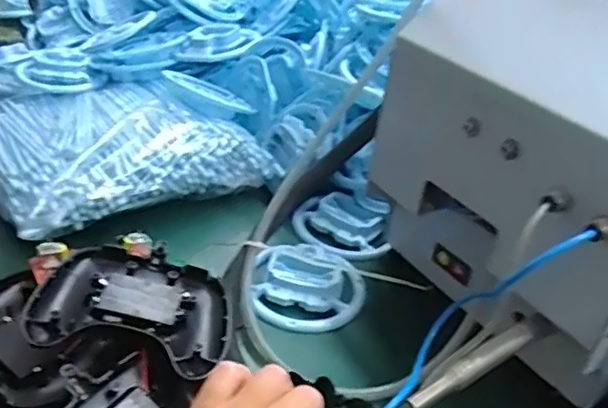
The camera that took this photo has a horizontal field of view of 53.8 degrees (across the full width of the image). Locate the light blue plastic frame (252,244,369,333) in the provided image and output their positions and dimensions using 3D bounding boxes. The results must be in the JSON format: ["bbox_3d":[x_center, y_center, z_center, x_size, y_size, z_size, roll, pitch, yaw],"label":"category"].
[{"bbox_3d":[0.004,0.066,0.493,0.092,0.022,0.086,1,34,-8],"label":"light blue plastic frame"}]

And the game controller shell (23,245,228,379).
[{"bbox_3d":[-0.111,0.068,0.404,0.119,0.034,0.093,6,33,0],"label":"game controller shell"}]

